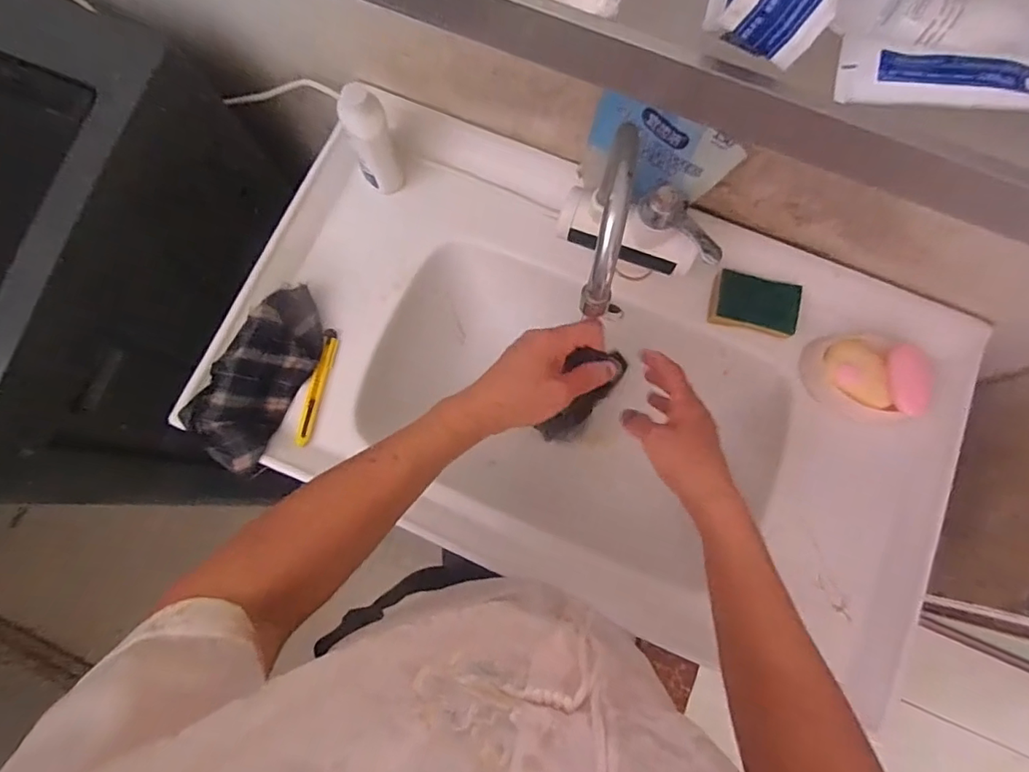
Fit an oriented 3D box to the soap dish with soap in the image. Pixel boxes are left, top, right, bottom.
[{"bbox_3d":[0.401,-0.009,0.594,0.136,0.037,0.090,23,79,6],"label":"soap dish with soap"}]

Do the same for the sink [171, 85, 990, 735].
[{"bbox_3d":[0.086,-0.006,0.691,0.820,0.194,0.485,21,79,5],"label":"sink"}]

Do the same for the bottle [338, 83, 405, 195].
[{"bbox_3d":[-0.164,-0.282,0.617,0.048,0.131,0.056,-22,78,-4],"label":"bottle"}]

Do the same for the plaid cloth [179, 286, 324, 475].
[{"bbox_3d":[-0.294,-0.015,0.611,0.100,0.047,0.210,21,79,5],"label":"plaid cloth"}]

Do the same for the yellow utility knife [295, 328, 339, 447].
[{"bbox_3d":[-0.231,0.001,0.625,0.019,0.013,0.139,11,78,3],"label":"yellow utility knife"}]

